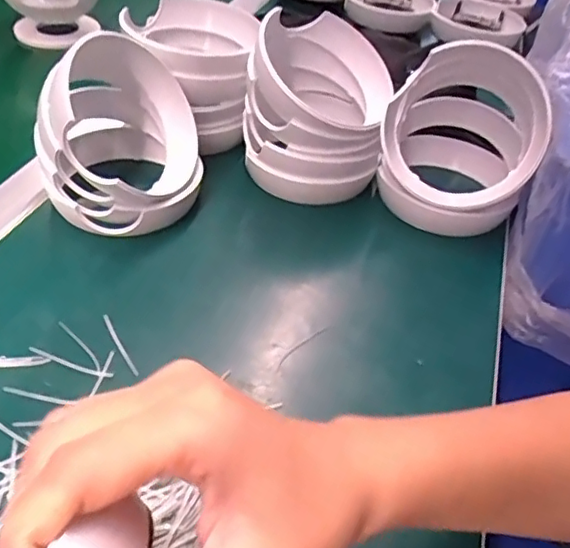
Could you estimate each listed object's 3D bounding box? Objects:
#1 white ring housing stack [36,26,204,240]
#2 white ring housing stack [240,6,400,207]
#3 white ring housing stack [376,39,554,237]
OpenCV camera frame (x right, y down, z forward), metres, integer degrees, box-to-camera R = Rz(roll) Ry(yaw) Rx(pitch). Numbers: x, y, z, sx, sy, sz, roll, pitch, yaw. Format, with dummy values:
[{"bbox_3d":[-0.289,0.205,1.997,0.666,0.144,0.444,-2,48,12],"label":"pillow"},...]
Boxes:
[{"bbox_3d":[-0.116,-0.104,0.429,0.107,0.119,0.121,4,43,-4],"label":"white ring housing stack"},{"bbox_3d":[0.025,-0.131,0.484,0.109,0.105,0.119,10,42,2],"label":"white ring housing stack"},{"bbox_3d":[0.138,-0.116,0.467,0.107,0.127,0.119,17,43,10],"label":"white ring housing stack"}]

